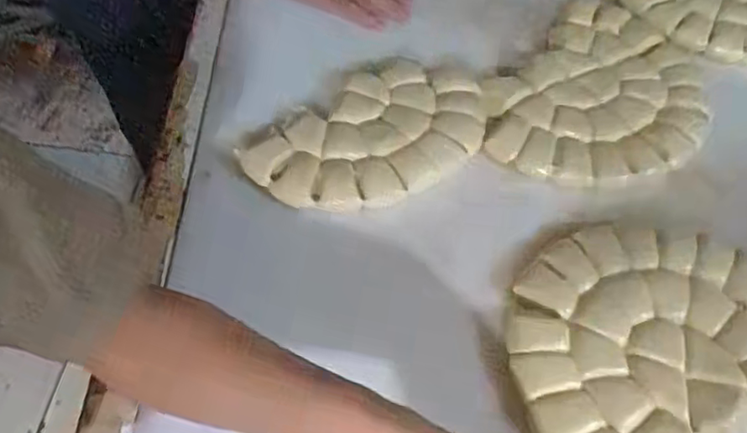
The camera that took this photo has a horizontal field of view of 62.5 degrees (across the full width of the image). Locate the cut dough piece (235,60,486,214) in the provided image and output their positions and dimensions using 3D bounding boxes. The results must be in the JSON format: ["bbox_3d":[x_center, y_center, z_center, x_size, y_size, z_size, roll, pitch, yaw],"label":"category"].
[{"bbox_3d":[0.007,-0.082,0.627,0.250,0.033,0.144,-35,64,-23],"label":"cut dough piece"}]

